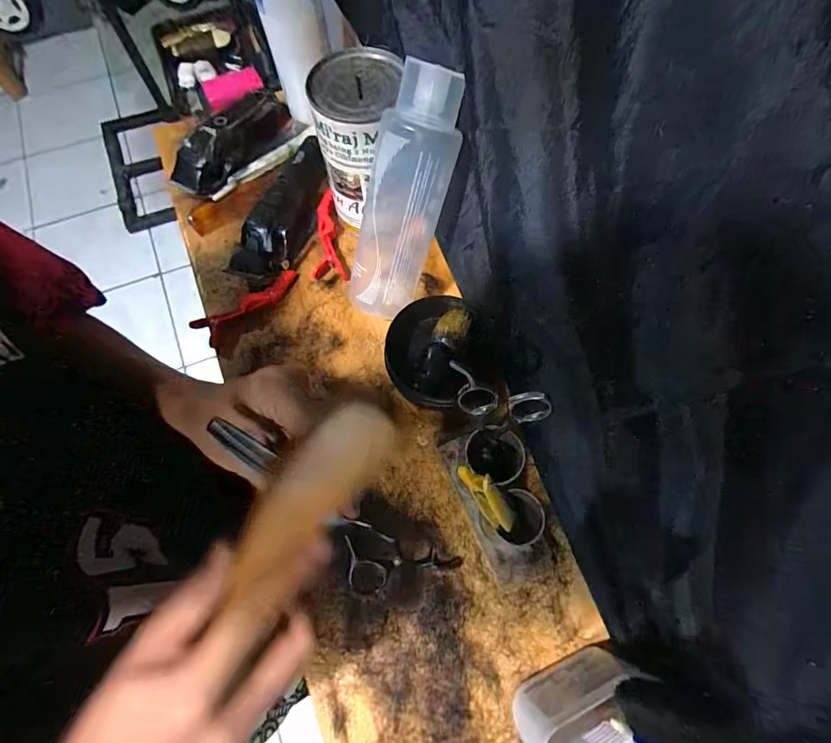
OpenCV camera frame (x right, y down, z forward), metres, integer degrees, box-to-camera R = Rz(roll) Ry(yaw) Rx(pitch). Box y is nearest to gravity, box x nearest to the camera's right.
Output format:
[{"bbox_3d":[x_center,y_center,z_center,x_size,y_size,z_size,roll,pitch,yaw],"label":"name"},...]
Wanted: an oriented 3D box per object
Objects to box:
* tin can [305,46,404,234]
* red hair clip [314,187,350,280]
[{"bbox_3d":[-0.050,-0.208,0.395,0.070,0.132,0.081,7,68,3],"label":"tin can"},{"bbox_3d":[-0.092,-0.141,0.437,0.031,0.009,0.096,-7,80,-3],"label":"red hair clip"}]

